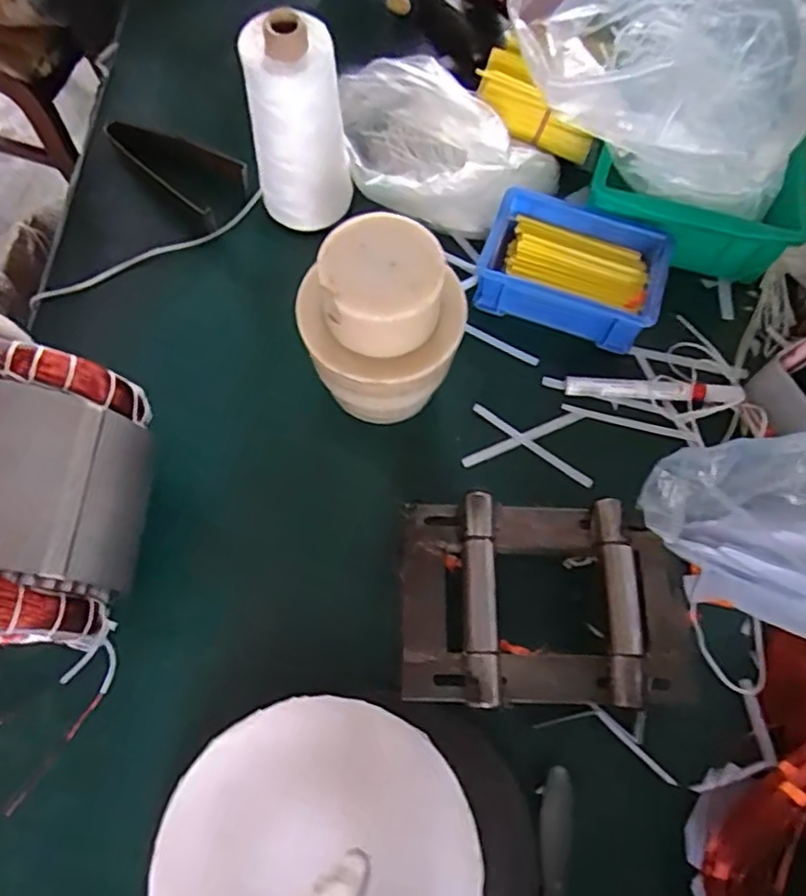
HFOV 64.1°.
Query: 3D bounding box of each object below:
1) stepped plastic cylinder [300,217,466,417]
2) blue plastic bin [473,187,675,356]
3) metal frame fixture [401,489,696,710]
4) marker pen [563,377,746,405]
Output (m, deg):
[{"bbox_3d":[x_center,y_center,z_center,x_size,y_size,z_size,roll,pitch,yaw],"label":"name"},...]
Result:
[{"bbox_3d":[-0.018,-0.079,0.464,0.109,0.155,0.091,18,70,6],"label":"stepped plastic cylinder"},{"bbox_3d":[0.142,-0.151,0.546,0.150,0.053,0.097,20,70,6],"label":"blue plastic bin"},{"bbox_3d":[0.101,0.107,0.449,0.199,0.053,0.132,1,70,-1],"label":"metal frame fixture"},{"bbox_3d":[0.204,-0.047,0.526,0.139,0.017,0.019,7,70,1],"label":"marker pen"}]

